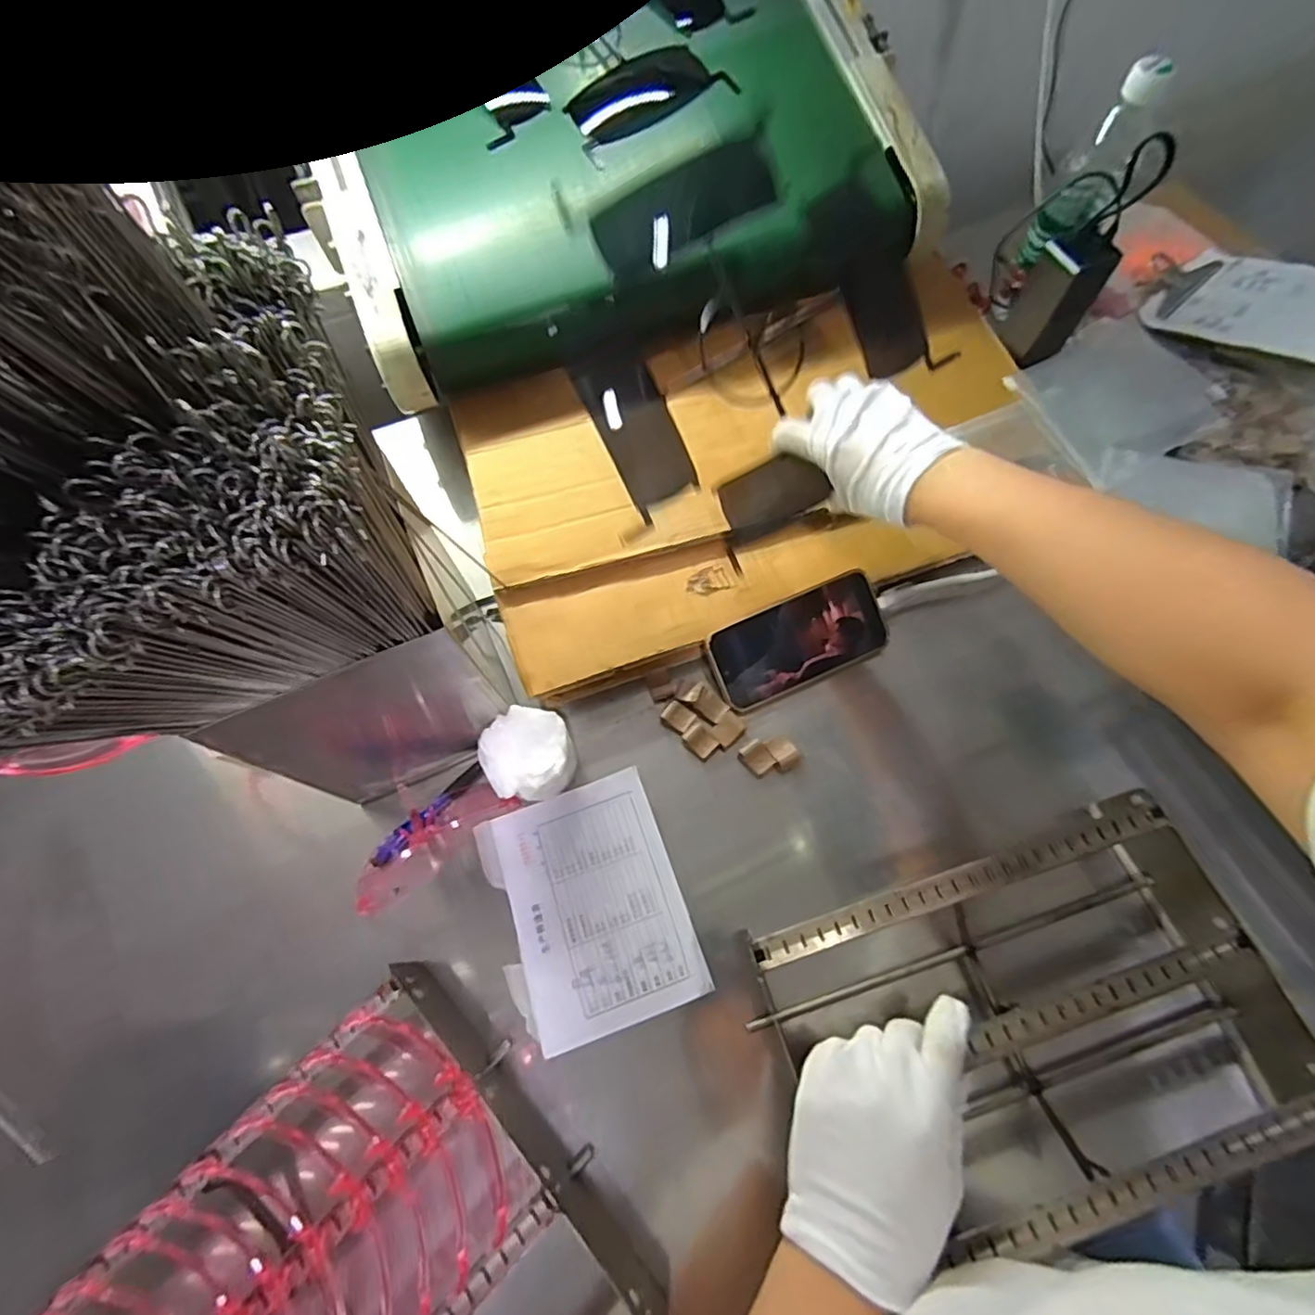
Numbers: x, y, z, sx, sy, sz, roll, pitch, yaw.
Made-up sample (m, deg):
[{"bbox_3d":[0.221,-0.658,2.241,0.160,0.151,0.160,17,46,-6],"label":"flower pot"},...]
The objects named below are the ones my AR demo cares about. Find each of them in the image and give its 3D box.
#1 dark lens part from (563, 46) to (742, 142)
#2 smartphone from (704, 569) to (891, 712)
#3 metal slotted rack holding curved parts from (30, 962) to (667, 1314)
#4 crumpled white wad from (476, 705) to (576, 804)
[{"bbox_3d":[-0.013,-0.588,0.642,0.161,0.024,0.081,-28,69,-11],"label":"dark lens part"},{"bbox_3d":[0.125,-0.013,0.539,0.157,0.013,0.077,-24,93,-8],"label":"smartphone"},{"bbox_3d":[-0.192,0.388,0.338,0.301,0.092,0.244,-41,72,-15],"label":"metal slotted rack holding curved parts"},{"bbox_3d":[-0.102,0.079,0.493,0.063,0.053,0.068,0,66,1],"label":"crumpled white wad"}]

